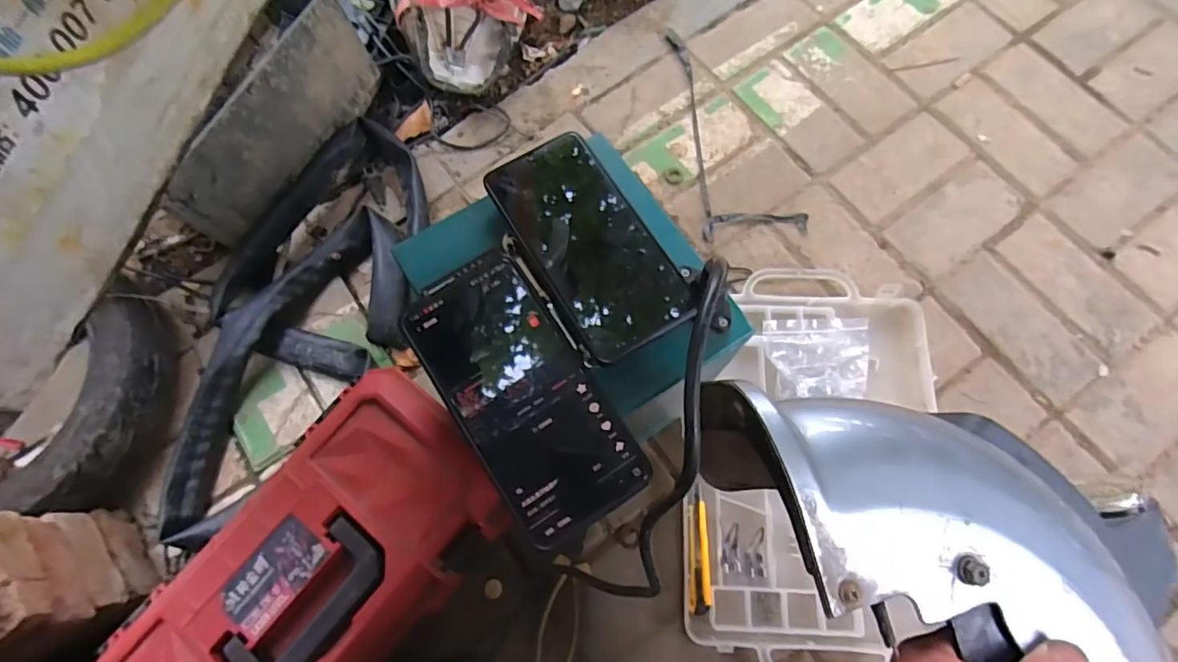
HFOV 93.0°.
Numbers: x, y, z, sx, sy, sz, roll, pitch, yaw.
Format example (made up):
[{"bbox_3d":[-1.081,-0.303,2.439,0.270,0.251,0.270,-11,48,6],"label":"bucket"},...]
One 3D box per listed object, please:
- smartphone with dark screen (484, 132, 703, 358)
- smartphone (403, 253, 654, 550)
[{"bbox_3d":[-0.003,-0.055,0.351,0.070,0.009,0.145,-29,75,-7],"label":"smartphone with dark screen"},{"bbox_3d":[-0.040,0.037,0.329,0.076,0.013,0.163,-33,75,-8],"label":"smartphone"}]

